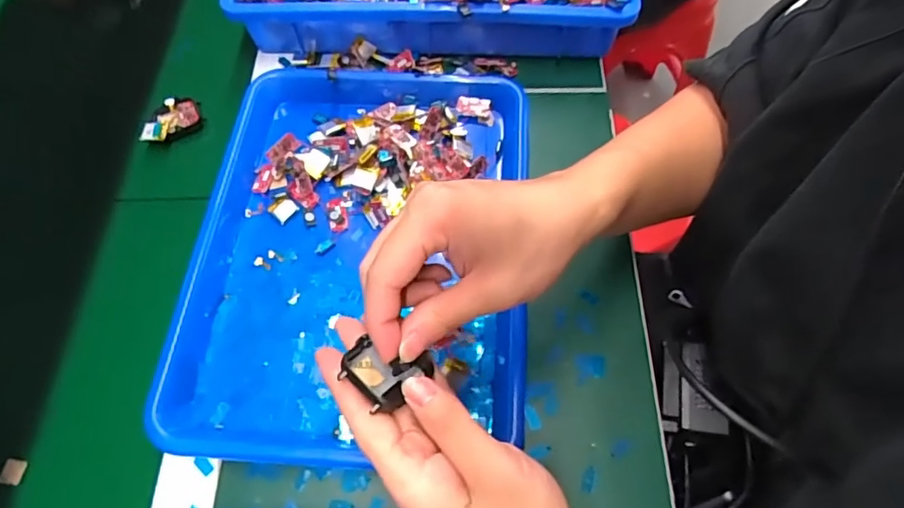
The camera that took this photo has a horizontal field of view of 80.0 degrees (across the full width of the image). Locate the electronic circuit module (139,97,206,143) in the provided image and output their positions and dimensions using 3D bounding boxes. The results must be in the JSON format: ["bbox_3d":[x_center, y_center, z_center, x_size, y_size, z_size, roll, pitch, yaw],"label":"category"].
[{"bbox_3d":[-0.265,-0.126,0.504,0.058,0.013,0.040,-41,72,-18],"label":"electronic circuit module"}]

